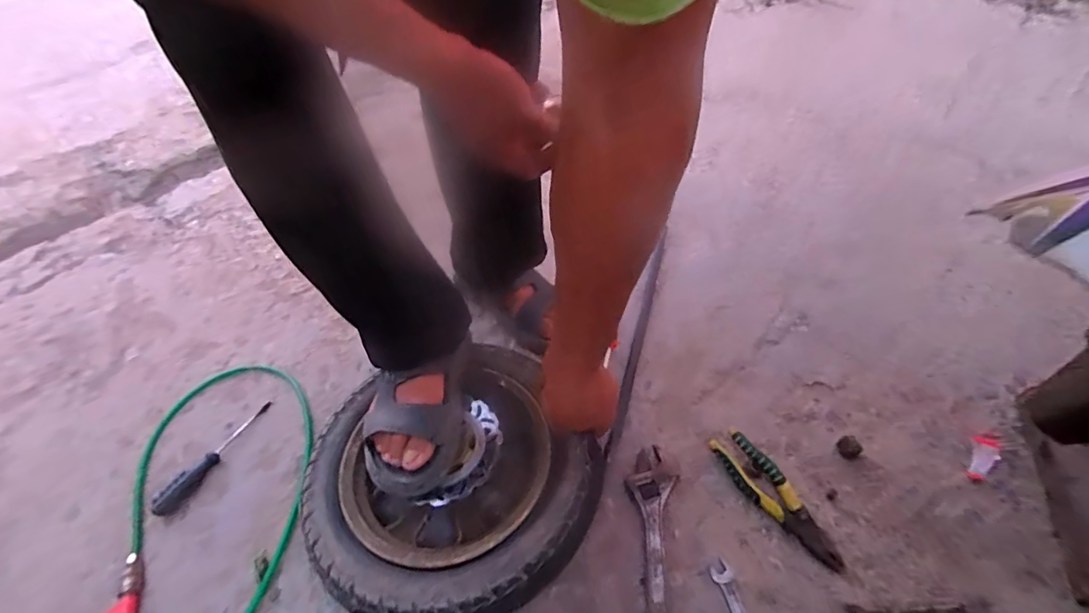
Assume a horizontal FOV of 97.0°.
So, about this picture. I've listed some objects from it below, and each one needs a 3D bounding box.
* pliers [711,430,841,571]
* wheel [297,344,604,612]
[{"bbox_3d":[0.299,0.244,0.622,0.054,0.027,0.196,-27,50,-20],"label":"pliers"},{"bbox_3d":[-0.122,0.225,0.636,0.340,0.105,0.335,-2,46,2],"label":"wheel"}]

